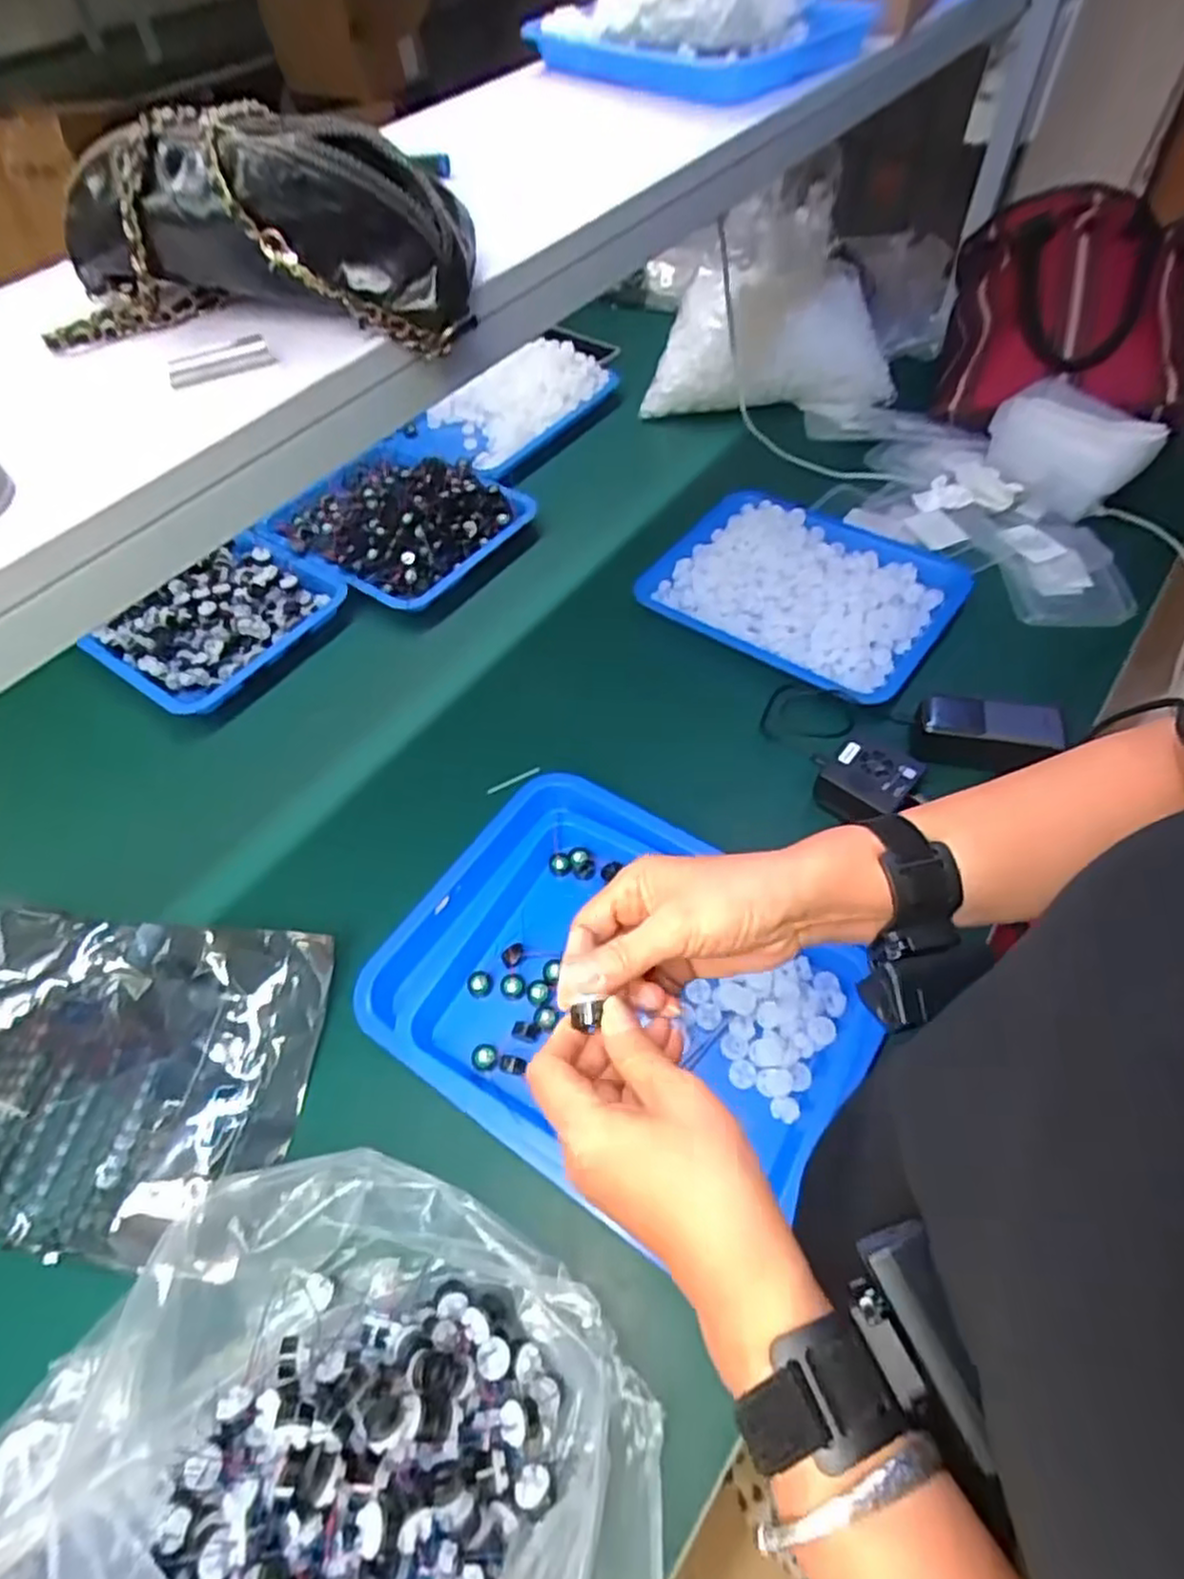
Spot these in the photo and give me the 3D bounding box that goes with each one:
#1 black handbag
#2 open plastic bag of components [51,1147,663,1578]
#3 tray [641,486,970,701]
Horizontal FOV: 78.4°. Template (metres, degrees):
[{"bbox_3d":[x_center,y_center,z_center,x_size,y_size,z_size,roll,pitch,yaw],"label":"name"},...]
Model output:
[{"bbox_3d":[-0.185,-0.308,0.399,0.221,0.086,0.080,2,56,5],"label":"black handbag"},{"bbox_3d":[-0.130,0.361,0.397,0.352,0.161,0.254,33,64,23],"label":"open plastic bag of components"},{"bbox_3d":[0.246,-0.241,0.852,0.322,0.043,0.250,29,63,22],"label":"tray"}]

